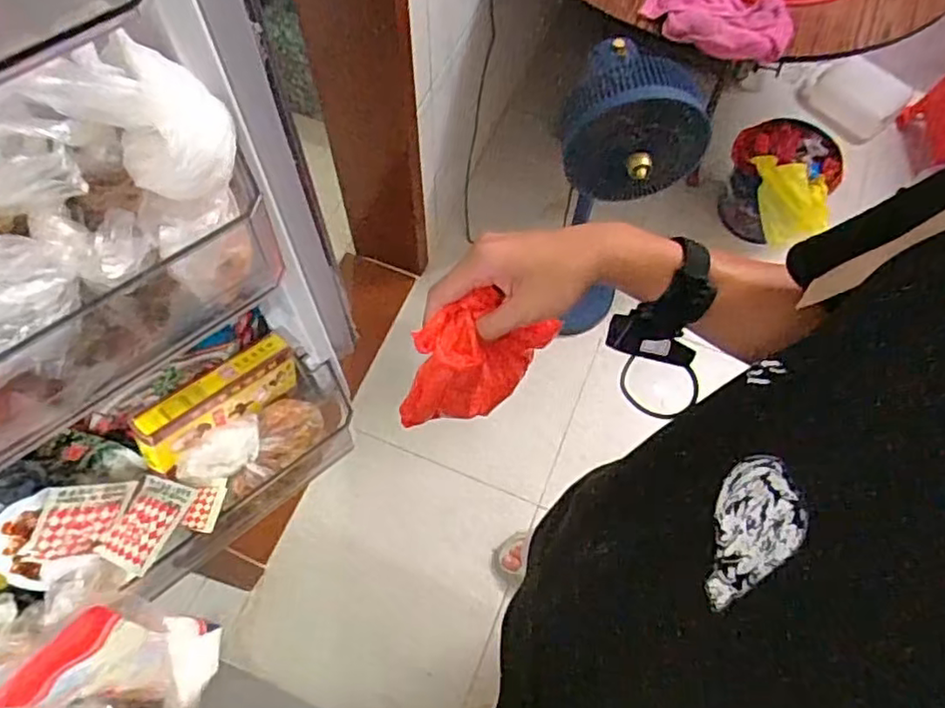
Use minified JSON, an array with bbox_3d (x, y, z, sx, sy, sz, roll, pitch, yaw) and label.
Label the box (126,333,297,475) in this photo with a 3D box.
[{"bbox_3d":[-0.189,0.034,0.494,0.028,0.048,0.122,42,55,17],"label":"box"}]

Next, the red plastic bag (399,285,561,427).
[{"bbox_3d":[0.004,0.004,0.573,0.144,0.116,0.056,-30,69,-15],"label":"red plastic bag"}]

